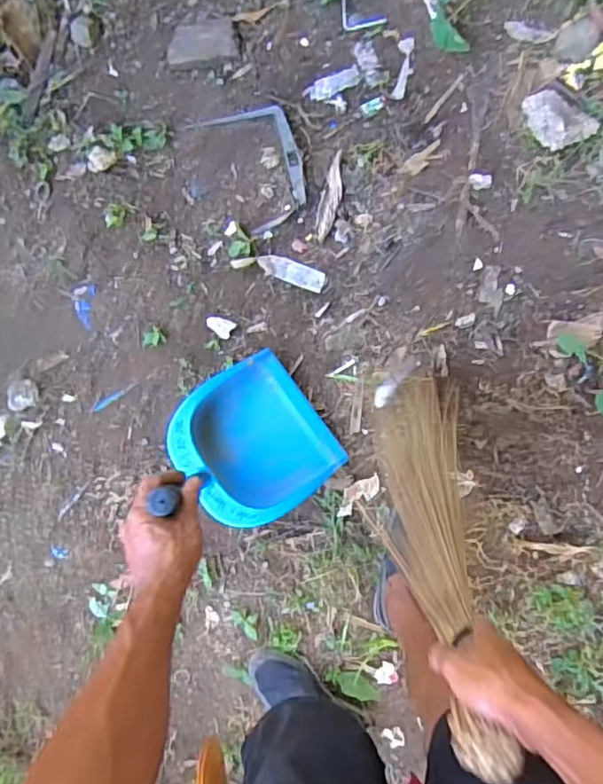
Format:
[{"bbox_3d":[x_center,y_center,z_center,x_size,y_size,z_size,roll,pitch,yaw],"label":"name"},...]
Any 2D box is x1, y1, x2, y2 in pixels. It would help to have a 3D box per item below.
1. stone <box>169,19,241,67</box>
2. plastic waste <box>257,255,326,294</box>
[{"bbox_3d":[-0.207,-0.729,1.217,0.144,0.025,0.078,-5,87,5],"label":"stone"},{"bbox_3d":[-0.021,-0.256,1.242,0.149,0.011,0.043,20,92,7],"label":"plastic waste"}]

